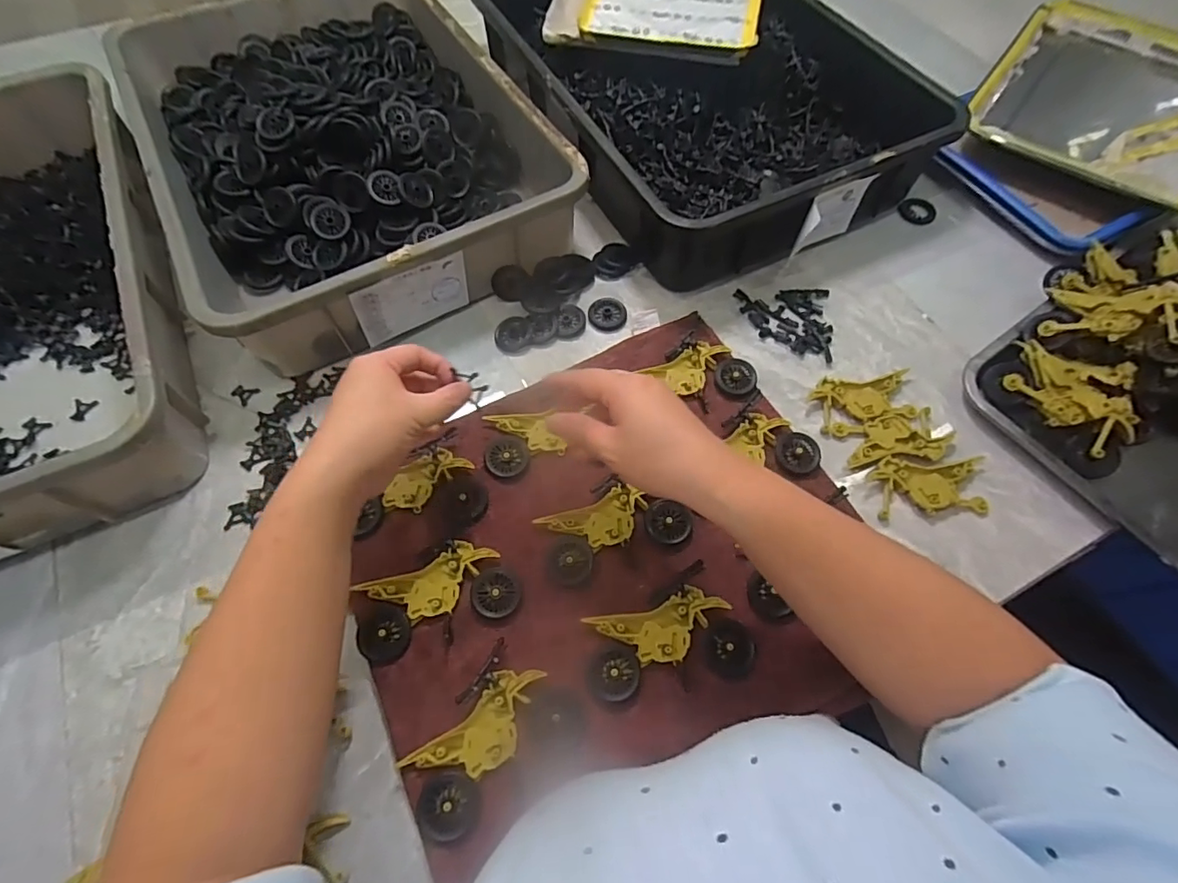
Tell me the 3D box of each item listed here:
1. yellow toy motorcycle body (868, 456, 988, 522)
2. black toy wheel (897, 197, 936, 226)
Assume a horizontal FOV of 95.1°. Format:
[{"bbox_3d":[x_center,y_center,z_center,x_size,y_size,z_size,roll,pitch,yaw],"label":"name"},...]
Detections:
[{"bbox_3d":[0.287,0.037,0.452,0.095,0.010,0.048,-3,62,-1],"label":"yellow toy motorcycle body"},{"bbox_3d":[0.378,-0.264,0.618,0.041,0.013,0.035,-30,67,-16],"label":"black toy wheel"}]

